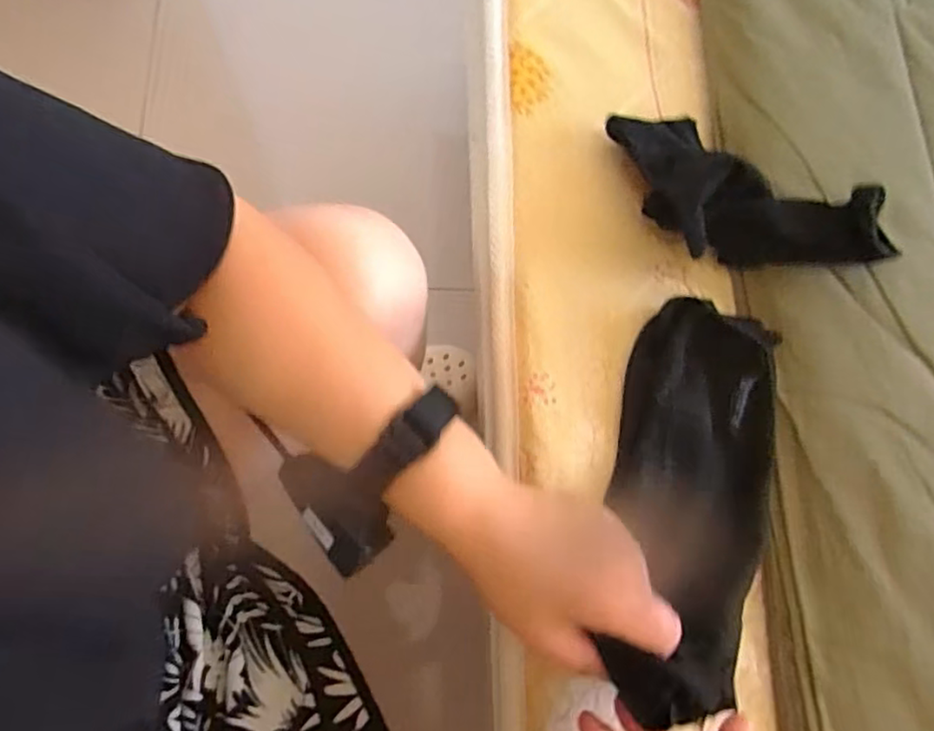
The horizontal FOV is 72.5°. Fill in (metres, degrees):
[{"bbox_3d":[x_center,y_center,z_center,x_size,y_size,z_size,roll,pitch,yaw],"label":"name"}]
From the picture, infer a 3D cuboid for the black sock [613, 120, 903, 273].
[{"bbox_3d":[0.186,-0.121,0.442,0.201,0.070,0.080,41,76,7],"label":"black sock"}]

